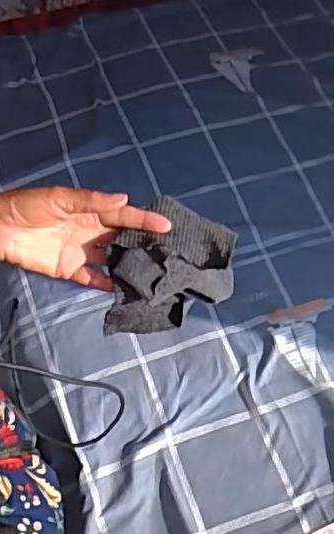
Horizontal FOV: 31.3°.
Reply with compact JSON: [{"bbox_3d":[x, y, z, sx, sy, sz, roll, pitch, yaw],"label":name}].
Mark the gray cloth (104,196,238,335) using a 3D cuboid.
[{"bbox_3d":[0.002,-0.002,0.544,0.112,0.078,0.102,-2,67,-3],"label":"gray cloth"}]

